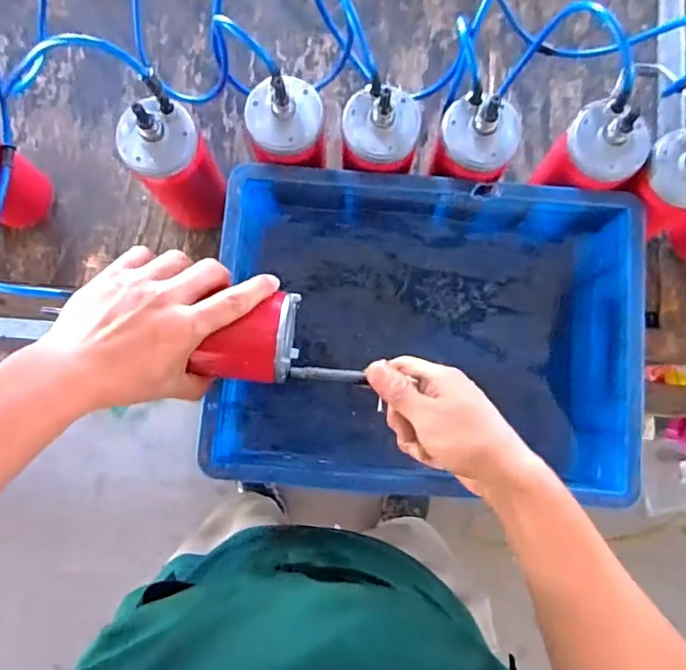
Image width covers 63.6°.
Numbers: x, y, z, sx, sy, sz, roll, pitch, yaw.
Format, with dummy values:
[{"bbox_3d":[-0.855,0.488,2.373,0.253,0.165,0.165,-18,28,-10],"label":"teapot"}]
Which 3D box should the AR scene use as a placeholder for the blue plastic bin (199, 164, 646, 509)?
[{"bbox_3d":[0.080,0.000,0.568,0.392,0.122,0.289,4,82,0],"label":"blue plastic bin"}]

